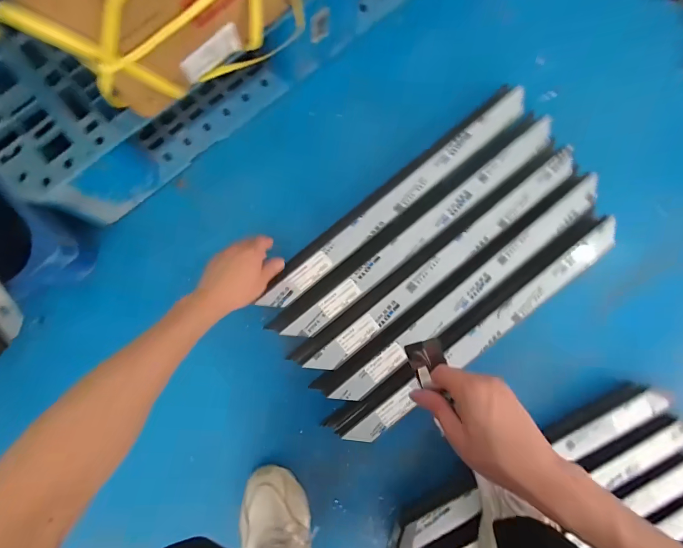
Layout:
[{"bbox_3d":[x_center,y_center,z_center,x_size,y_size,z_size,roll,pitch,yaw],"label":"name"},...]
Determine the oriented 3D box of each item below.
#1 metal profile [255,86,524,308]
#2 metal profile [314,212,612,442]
[{"bbox_3d":[0.093,-0.131,0.580,0.557,0.034,0.057,-40,88,-3],"label":"metal profile"},{"bbox_3d":[0.231,0.100,0.580,0.589,0.050,0.069,-38,88,-3],"label":"metal profile"}]

